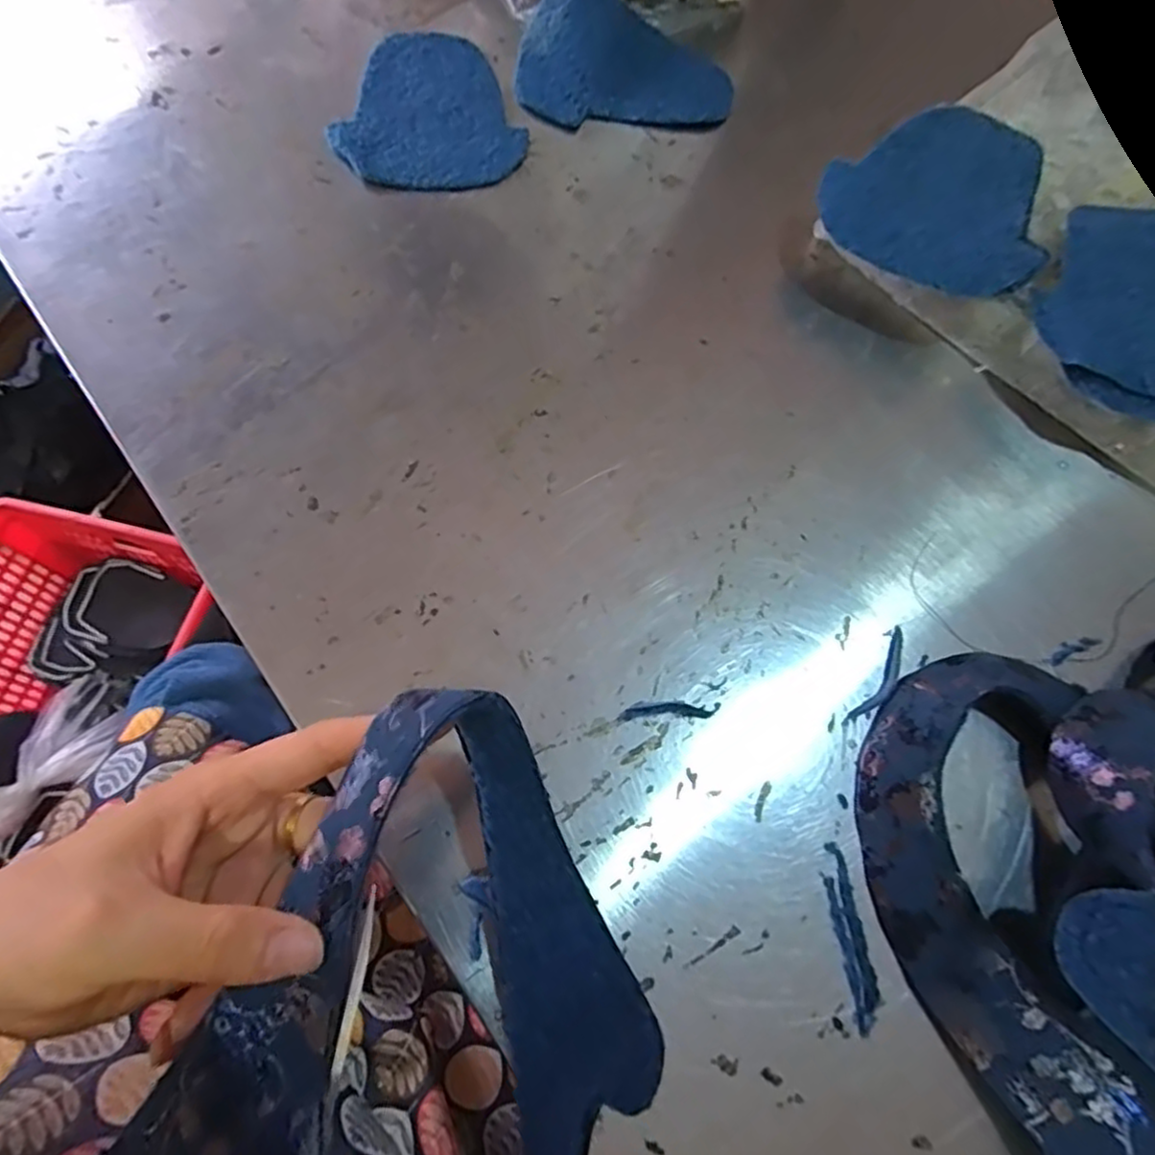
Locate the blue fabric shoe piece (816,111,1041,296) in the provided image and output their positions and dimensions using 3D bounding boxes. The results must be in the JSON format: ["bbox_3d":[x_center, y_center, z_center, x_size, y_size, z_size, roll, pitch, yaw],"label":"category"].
[{"bbox_3d":[0.214,-0.234,0.399,0.124,0.008,0.154,17,66,3],"label":"blue fabric shoe piece"}]

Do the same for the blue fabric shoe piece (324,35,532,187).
[{"bbox_3d":[-0.092,-0.322,0.455,0.121,0.006,0.152,12,68,3],"label":"blue fabric shoe piece"}]

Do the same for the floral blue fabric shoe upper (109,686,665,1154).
[{"bbox_3d":[-0.051,0.164,0.184,0.144,0.105,0.237,31,70,10],"label":"floral blue fabric shoe upper"}]

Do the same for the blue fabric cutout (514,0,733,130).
[{"bbox_3d":[0.036,-0.374,0.475,0.150,0.020,0.124,9,67,1],"label":"blue fabric cutout"}]

